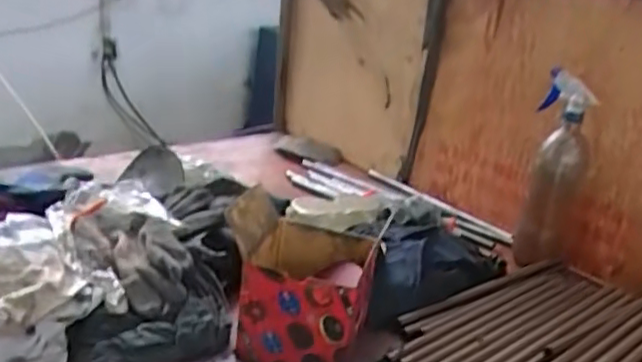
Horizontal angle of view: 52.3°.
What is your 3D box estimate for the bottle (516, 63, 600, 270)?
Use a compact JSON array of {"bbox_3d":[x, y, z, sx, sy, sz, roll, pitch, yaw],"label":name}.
[{"bbox_3d":[0.360,-0.027,1.021,0.082,0.264,0.063,27,25,39],"label":"bottle"}]

